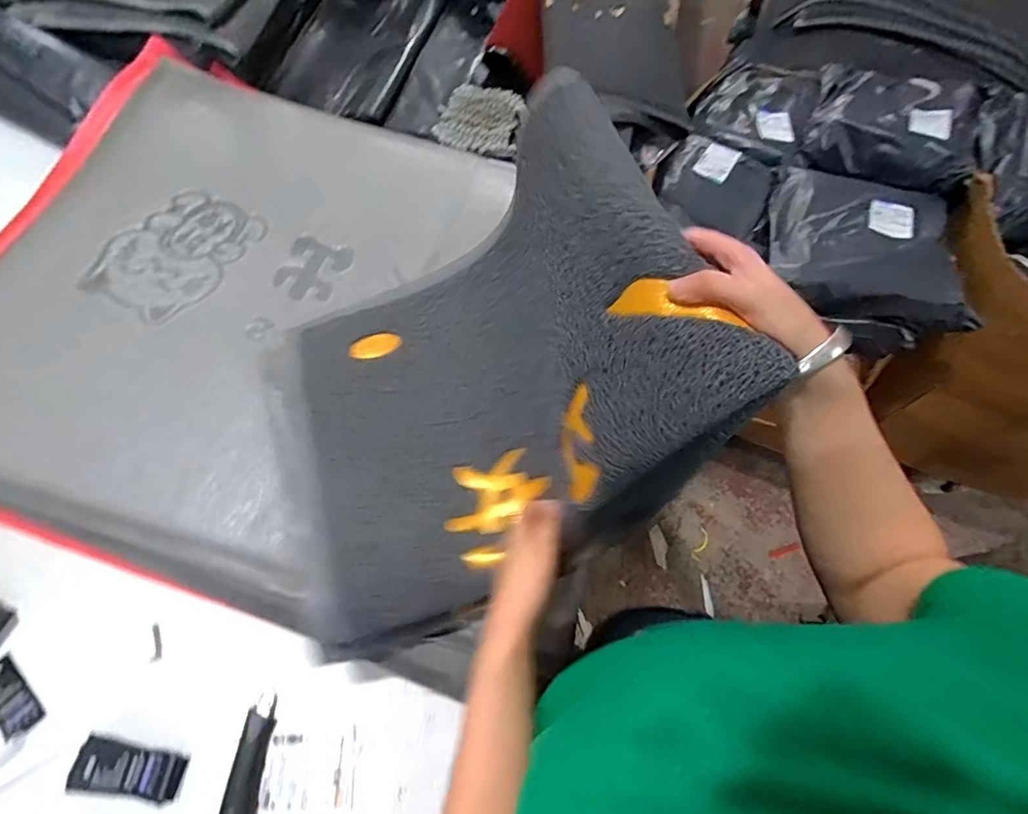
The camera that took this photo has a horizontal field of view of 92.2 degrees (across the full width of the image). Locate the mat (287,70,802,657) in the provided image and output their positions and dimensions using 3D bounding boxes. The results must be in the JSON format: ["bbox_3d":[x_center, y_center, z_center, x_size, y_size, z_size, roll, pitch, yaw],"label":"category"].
[{"bbox_3d":[-0.060,-0.044,0.472,0.351,0.301,0.390,-17,67,-11],"label":"mat"}]

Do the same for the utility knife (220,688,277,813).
[{"bbox_3d":[-0.281,0.387,0.520,0.035,0.014,0.146,2,64,-6],"label":"utility knife"}]

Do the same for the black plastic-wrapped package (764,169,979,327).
[{"bbox_3d":[0.719,-0.338,1.013,0.358,0.084,0.383,20,63,4],"label":"black plastic-wrapped package"}]

